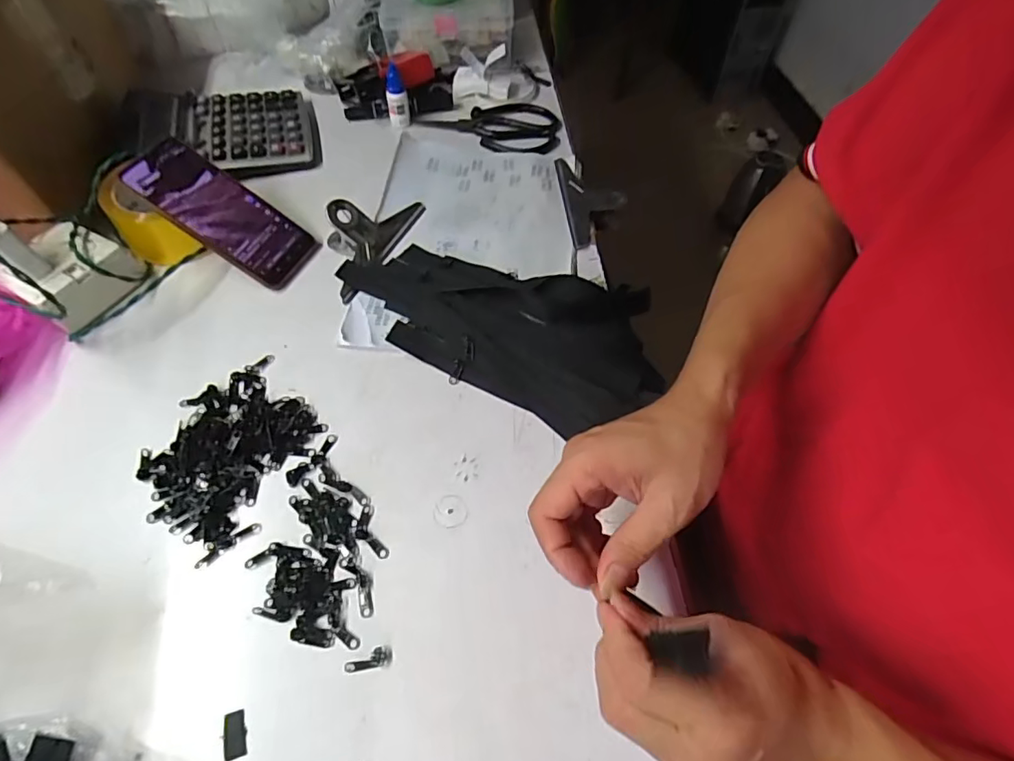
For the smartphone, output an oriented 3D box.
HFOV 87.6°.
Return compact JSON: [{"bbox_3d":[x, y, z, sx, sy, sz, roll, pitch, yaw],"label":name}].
[{"bbox_3d":[-0.271,-0.161,0.511,0.166,0.010,0.075,36,59,-16],"label":"smartphone"}]

